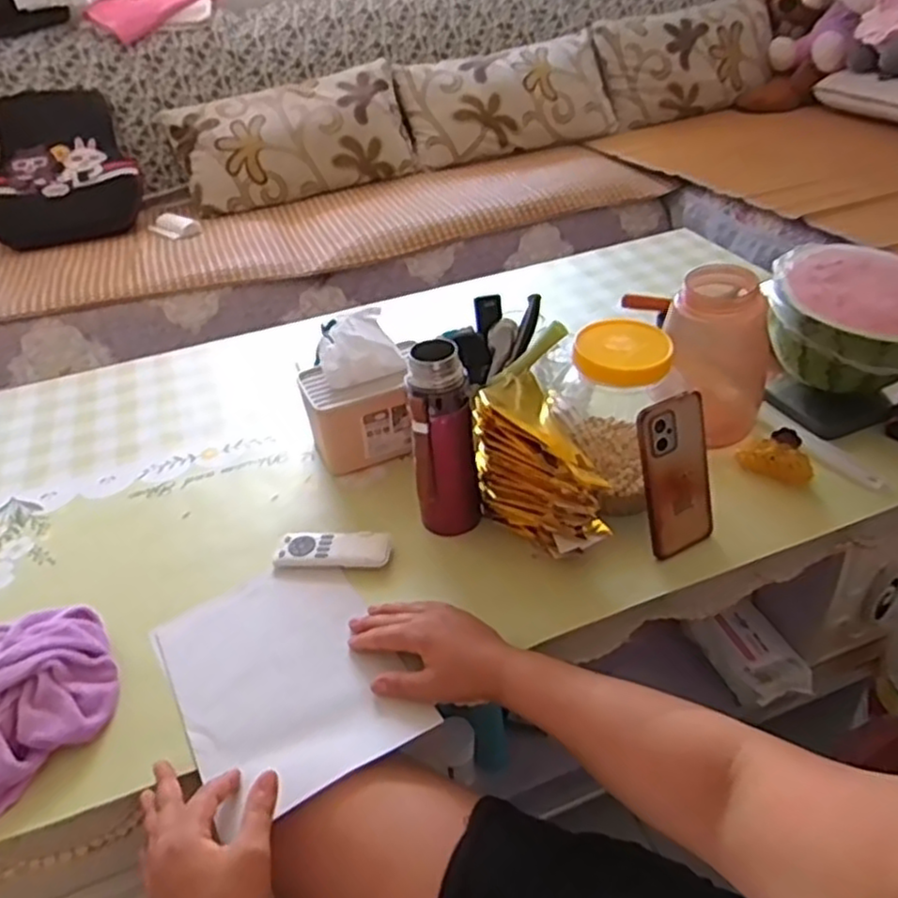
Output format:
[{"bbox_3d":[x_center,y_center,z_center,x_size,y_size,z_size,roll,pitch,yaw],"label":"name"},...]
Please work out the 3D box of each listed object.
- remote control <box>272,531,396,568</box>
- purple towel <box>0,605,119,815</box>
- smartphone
[{"bbox_3d":[-0.124,0.106,0.754,0.122,0.014,0.049,1,38,9],"label":"remote control"},{"bbox_3d":[-0.390,0.222,0.612,0.175,0.052,0.169,-18,39,-16],"label":"purple towel"},{"bbox_3d":[0.229,0.025,0.702,0.075,0.161,0.012,-20,22,-17],"label":"smartphone"}]

